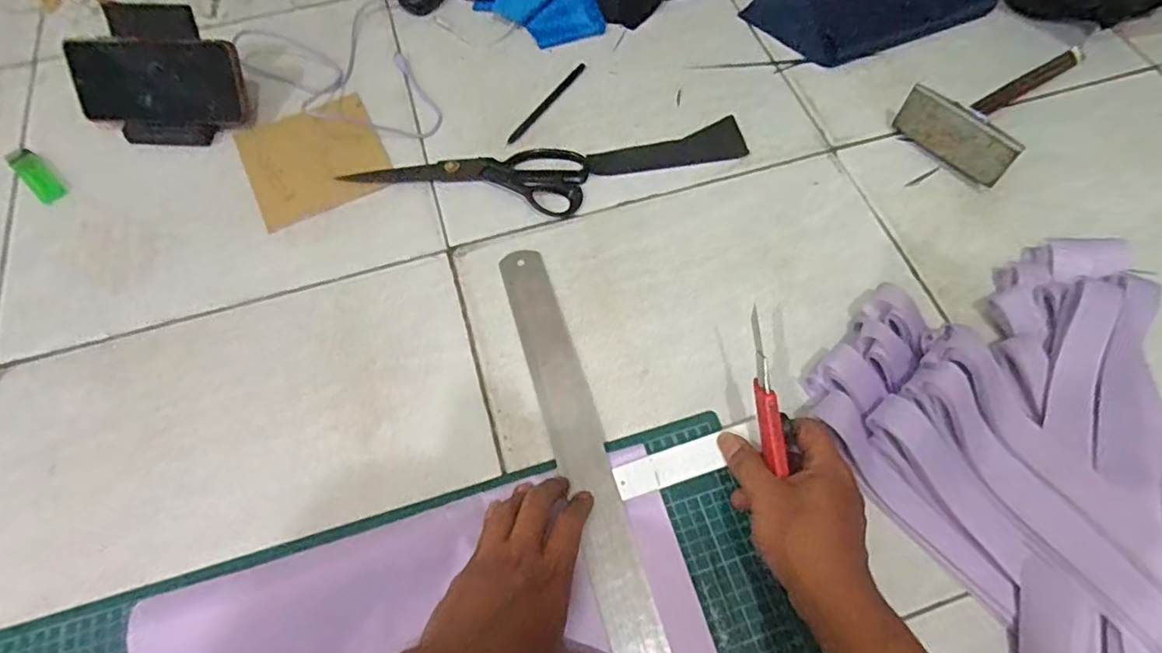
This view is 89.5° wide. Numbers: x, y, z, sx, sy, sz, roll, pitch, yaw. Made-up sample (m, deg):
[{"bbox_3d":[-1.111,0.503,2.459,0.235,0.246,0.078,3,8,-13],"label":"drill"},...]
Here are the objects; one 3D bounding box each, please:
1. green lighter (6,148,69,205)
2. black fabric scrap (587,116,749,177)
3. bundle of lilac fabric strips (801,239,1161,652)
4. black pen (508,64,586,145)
[{"bbox_3d":[-0.541,-0.151,0.583,0.075,0.013,0.025,41,71,19],"label":"green lighter"},{"bbox_3d":[0.086,-0.179,0.594,0.156,0.009,0.049,-11,64,-5],"label":"black fabric scrap"},{"bbox_3d":[0.399,0.227,0.365,0.314,0.041,0.619,-20,65,-9],"label":"bundle of lilac fabric strips"},{"bbox_3d":[-0.035,-0.240,0.628,0.011,0.004,0.134,31,68,15],"label":"black pen"}]

